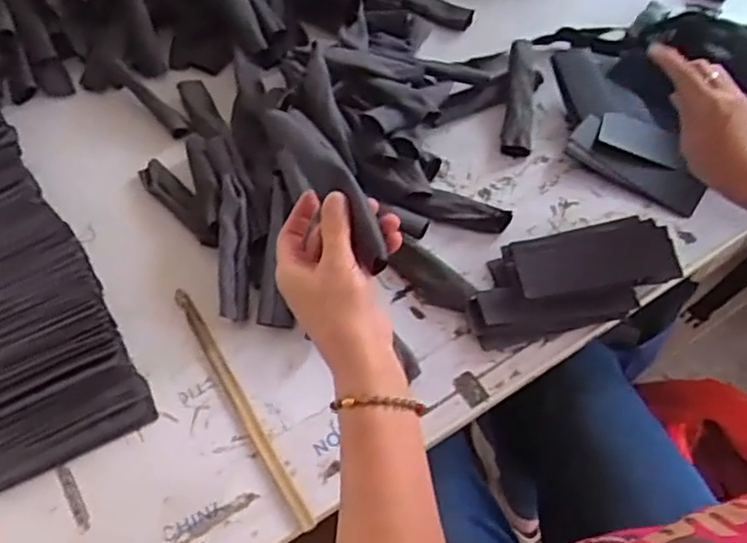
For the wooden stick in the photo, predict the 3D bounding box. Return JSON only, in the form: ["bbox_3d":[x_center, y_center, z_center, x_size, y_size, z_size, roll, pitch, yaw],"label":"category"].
[{"bbox_3d":[-0.126,0.120,0.623,0.018,0.012,0.261,-29,63,-15],"label":"wooden stick"}]

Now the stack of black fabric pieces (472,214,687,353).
[{"bbox_3d":[0.192,-0.001,0.657,0.209,0.046,0.109,-13,60,-6],"label":"stack of black fabric pieces"}]

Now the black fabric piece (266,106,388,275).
[{"bbox_3d":[-0.034,-0.073,0.515,0.033,0.032,0.146,-32,79,-17],"label":"black fabric piece"}]

